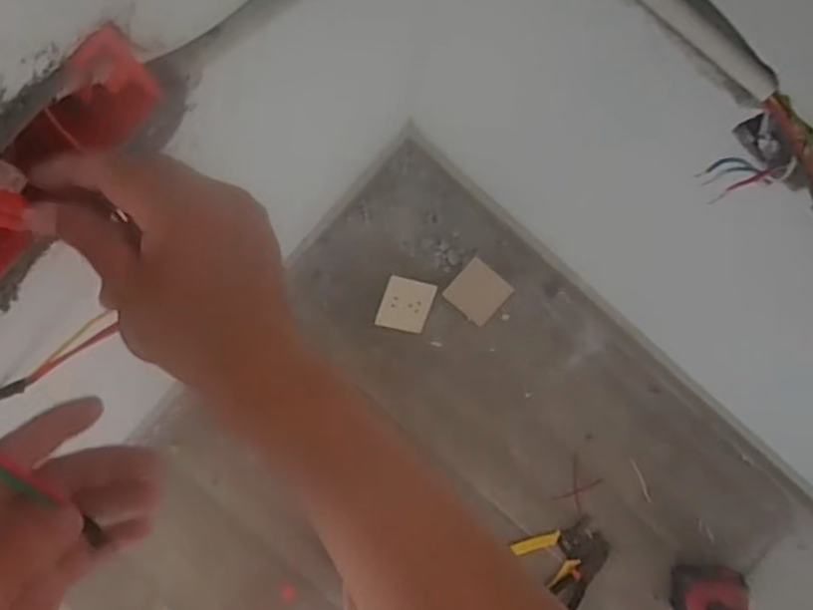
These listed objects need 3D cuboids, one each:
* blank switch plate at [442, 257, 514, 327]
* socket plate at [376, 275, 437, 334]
[{"bbox_3d":[0.117,-0.021,1.121,0.084,0.011,0.084,42,103,-4],"label":"blank switch plate"},{"bbox_3d":[0.001,0.001,1.102,0.080,0.009,0.085,13,105,-17],"label":"socket plate"}]

